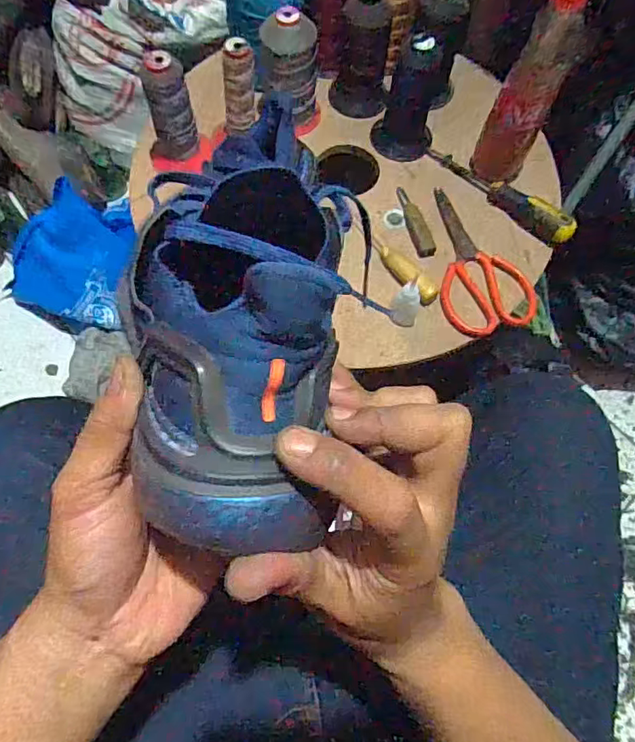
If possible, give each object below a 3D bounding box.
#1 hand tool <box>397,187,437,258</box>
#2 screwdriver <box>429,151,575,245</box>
[{"bbox_3d":[0.118,-0.184,0.655,0.024,0.013,0.107,-13,68,-7],"label":"hand tool"},{"bbox_3d":[0.225,-0.223,0.665,0.202,0.035,0.031,38,71,13],"label":"screwdriver"}]

